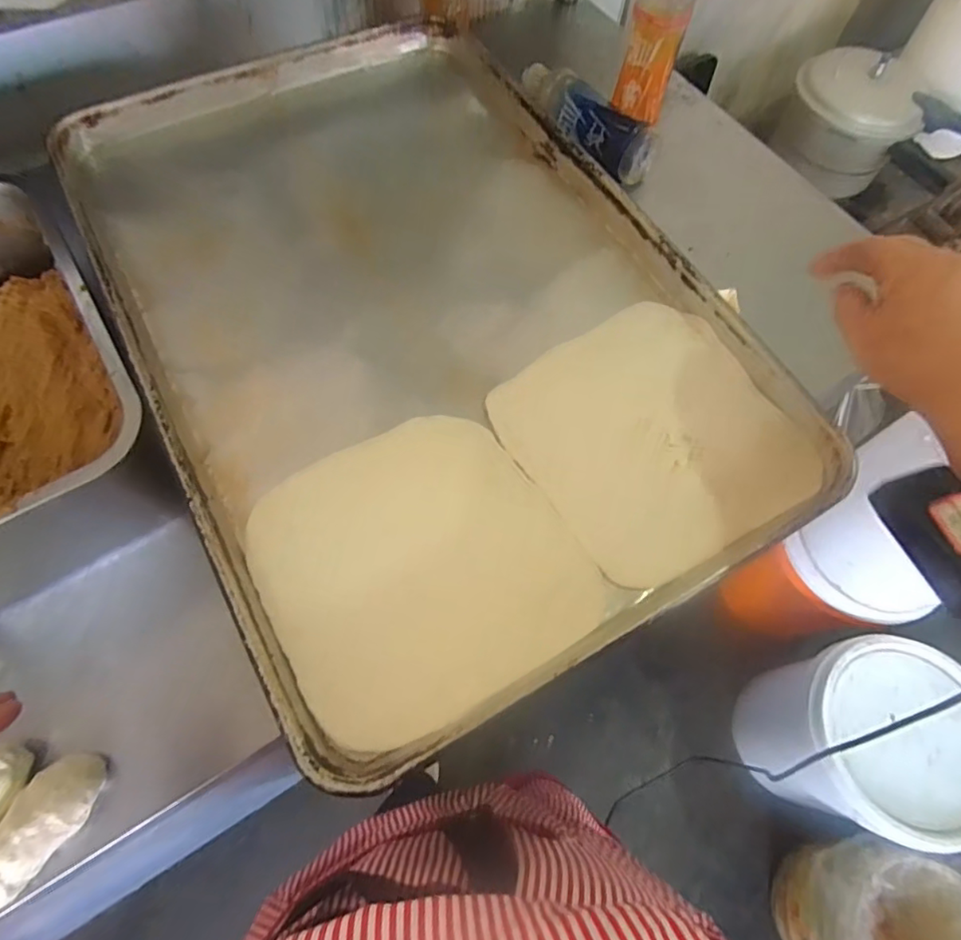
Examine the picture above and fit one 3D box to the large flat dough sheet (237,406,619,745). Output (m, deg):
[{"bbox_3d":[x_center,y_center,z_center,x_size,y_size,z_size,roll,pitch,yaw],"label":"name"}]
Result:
[{"bbox_3d":[-0.041,0.059,0.362,0.183,0.012,0.184,-30,70,-15],"label":"large flat dough sheet"}]

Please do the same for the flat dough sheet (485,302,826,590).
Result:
[{"bbox_3d":[0.123,-0.028,0.409,0.188,0.013,0.189,-32,70,-16],"label":"flat dough sheet"}]

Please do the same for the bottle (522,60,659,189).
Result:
[{"bbox_3d":[0.136,-0.482,0.774,0.223,0.062,0.081,42,70,16],"label":"bottle"}]

